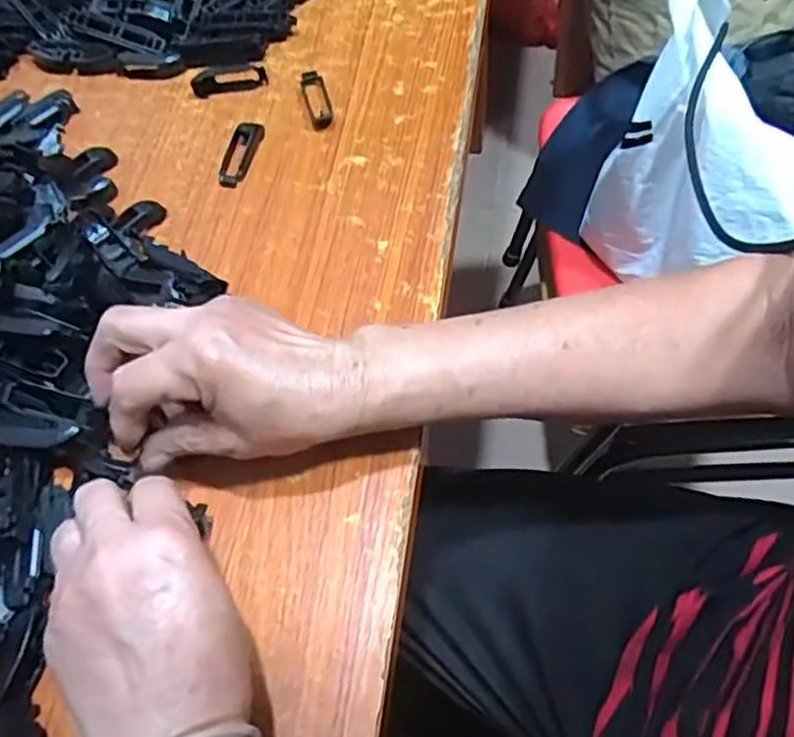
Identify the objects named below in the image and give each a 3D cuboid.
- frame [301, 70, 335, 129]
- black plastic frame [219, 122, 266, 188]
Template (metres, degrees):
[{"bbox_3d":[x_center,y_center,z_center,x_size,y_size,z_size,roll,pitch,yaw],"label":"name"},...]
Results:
[{"bbox_3d":[-0.059,-0.199,0.525,0.018,0.006,0.057,-13,62,-3],"label":"frame"},{"bbox_3d":[-0.112,-0.154,0.505,0.020,0.010,0.056,13,64,10],"label":"black plastic frame"}]

